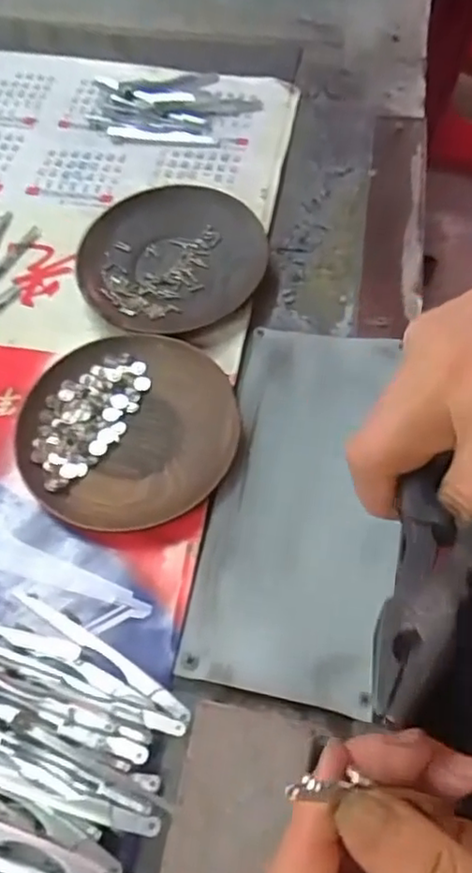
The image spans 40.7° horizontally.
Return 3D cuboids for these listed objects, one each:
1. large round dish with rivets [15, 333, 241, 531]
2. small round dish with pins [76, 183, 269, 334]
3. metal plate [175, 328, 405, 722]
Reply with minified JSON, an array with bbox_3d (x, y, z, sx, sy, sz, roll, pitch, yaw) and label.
[{"bbox_3d":[-0.057,-0.004,0.342,0.114,0.019,0.110,-1,62,1],"label":"large round dish with rivets"},{"bbox_3d":[-0.042,-0.112,0.399,0.116,0.017,0.112,-1,62,1],"label":"small round dish with pins"},{"bbox_3d":[0.035,0.027,0.323,0.089,0.005,0.195,7,63,9],"label":"metal plate"}]

